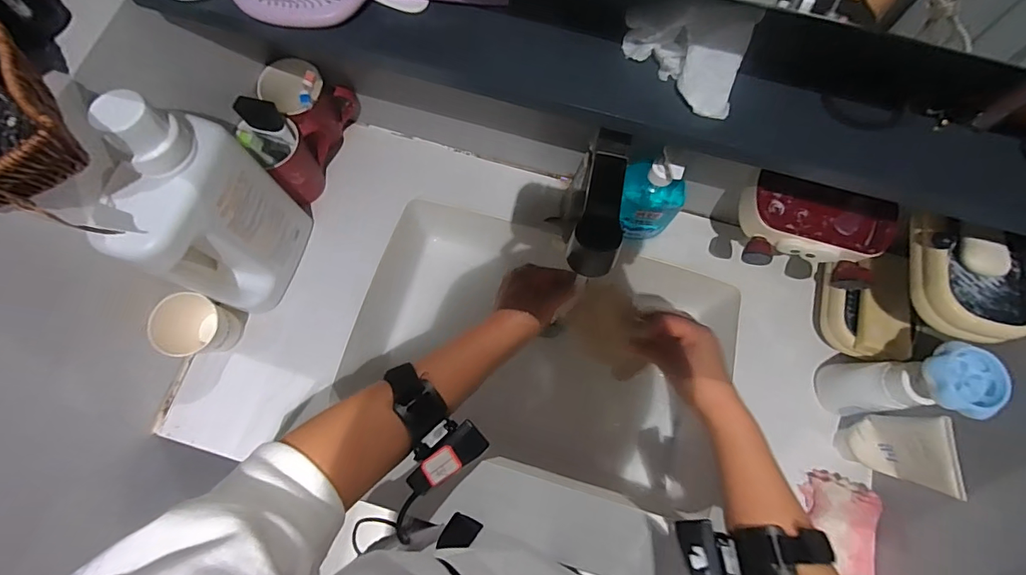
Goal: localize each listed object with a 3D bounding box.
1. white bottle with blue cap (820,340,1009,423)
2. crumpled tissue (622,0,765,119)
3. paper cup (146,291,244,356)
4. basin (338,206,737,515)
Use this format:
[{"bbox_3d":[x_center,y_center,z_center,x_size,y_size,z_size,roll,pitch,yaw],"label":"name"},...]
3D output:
[{"bbox_3d":[0.443,0.114,0.529,0.063,0.187,0.067,0,74,-2],"label":"white bottle with blue cap"},{"bbox_3d":[0.131,-0.182,0.349,0.099,0.046,0.061,24,74,5],"label":"crumpled tissue"},{"bbox_3d":[-0.385,0.054,0.566,0.067,0.097,0.075,17,74,3],"label":"paper cup"},{"bbox_3d":[0.043,0.087,0.679,0.515,0.106,0.333,16,74,3],"label":"basin"}]

